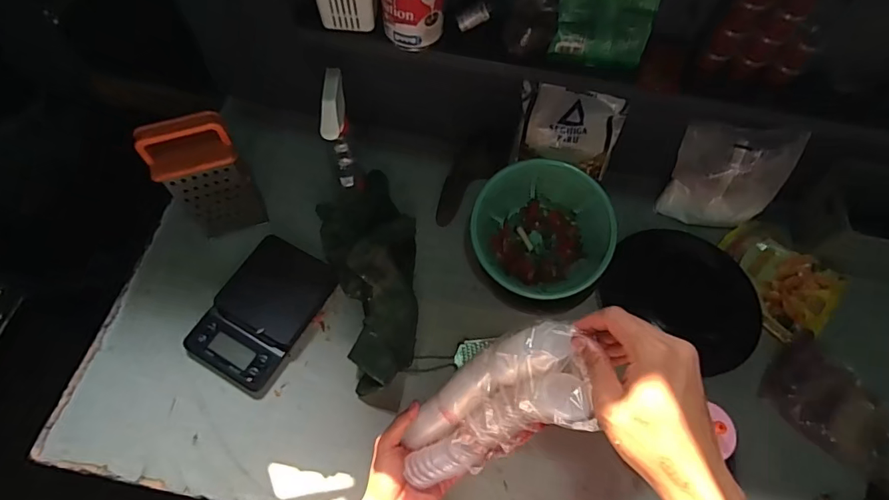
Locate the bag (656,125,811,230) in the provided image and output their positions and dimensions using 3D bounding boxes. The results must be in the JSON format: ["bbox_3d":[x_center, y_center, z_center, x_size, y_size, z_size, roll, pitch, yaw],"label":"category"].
[{"bbox_3d":[0.415,-0.107,0.701,0.150,0.188,0.058,20,64,7],"label":"bag"}]

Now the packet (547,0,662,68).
[{"bbox_3d":[0.188,-0.277,0.546,0.108,0.117,0.058,10,64,2],"label":"packet"}]

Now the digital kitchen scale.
[{"bbox_3d":[-0.252,0.083,0.665,0.127,0.023,0.193,28,68,10],"label":"digital kitchen scale"}]

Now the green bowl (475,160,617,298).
[{"bbox_3d":[0.137,-0.023,0.687,0.168,0.113,0.190,-41,72,-20],"label":"green bowl"}]

